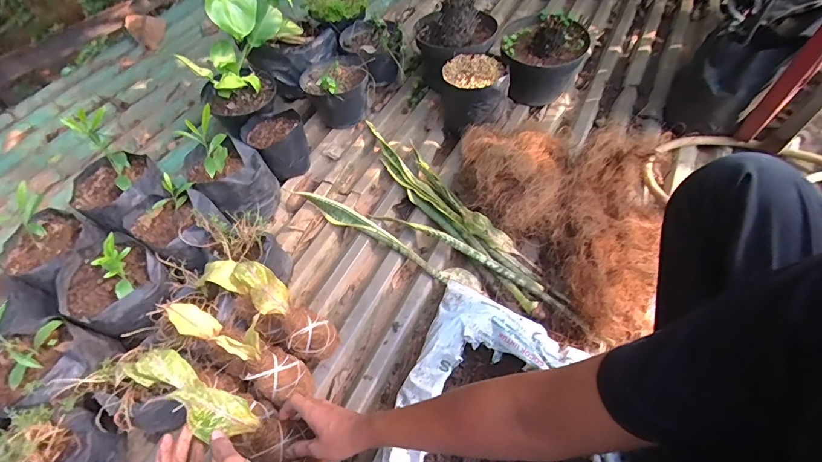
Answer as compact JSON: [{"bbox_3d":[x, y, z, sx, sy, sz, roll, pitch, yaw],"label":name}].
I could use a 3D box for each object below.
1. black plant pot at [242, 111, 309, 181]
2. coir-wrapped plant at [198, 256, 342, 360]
[{"bbox_3d":[-0.317,-0.208,0.960,0.123,0.136,0.122,-1,56,1],"label":"black plant pot"},{"bbox_3d":[-0.232,0.132,0.681,0.257,0.104,0.079,41,61,-11],"label":"coir-wrapped plant"}]

